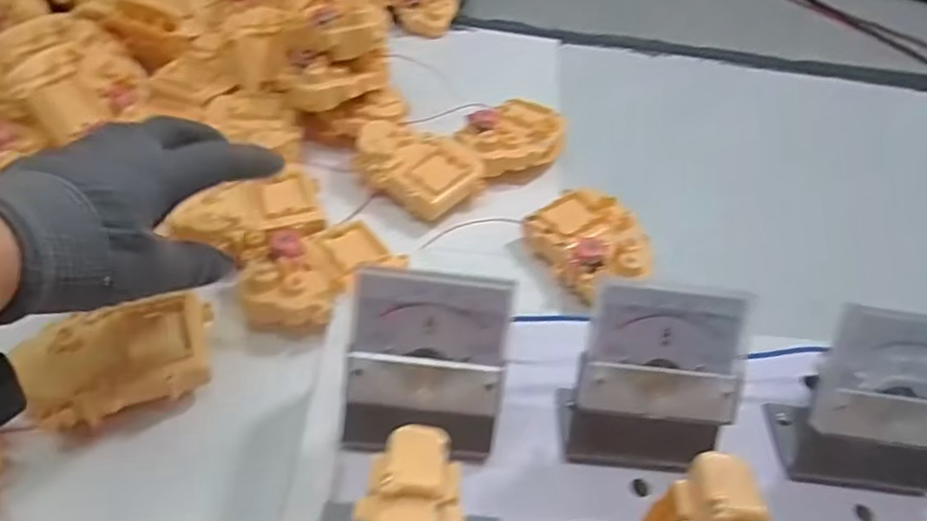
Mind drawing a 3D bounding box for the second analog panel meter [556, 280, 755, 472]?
[{"bbox_3d":[0.080,0.050,0.278,0.068,0.075,0.045,4,45,-2],"label":"second analog panel meter"}]

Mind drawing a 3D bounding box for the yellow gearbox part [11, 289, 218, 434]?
[{"bbox_3d":[-0.184,0.055,0.361,0.089,0.041,0.062,-17,49,-21],"label":"yellow gearbox part"}]

